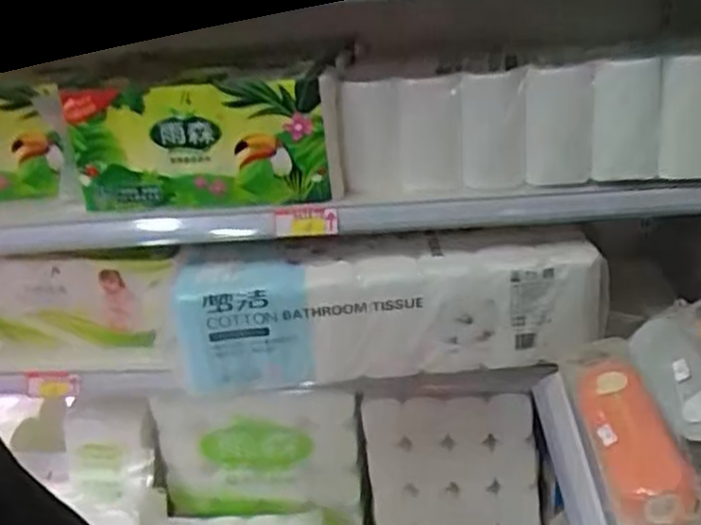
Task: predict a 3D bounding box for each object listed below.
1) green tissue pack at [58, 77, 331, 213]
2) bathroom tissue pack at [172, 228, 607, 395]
[{"bbox_3d":[-0.231,-0.179,1.103,0.390,0.178,0.079,0,27,11],"label":"green tissue pack"},{"bbox_3d":[0.051,0.070,1.077,0.598,0.189,0.140,-1,27,8],"label":"bathroom tissue pack"}]

